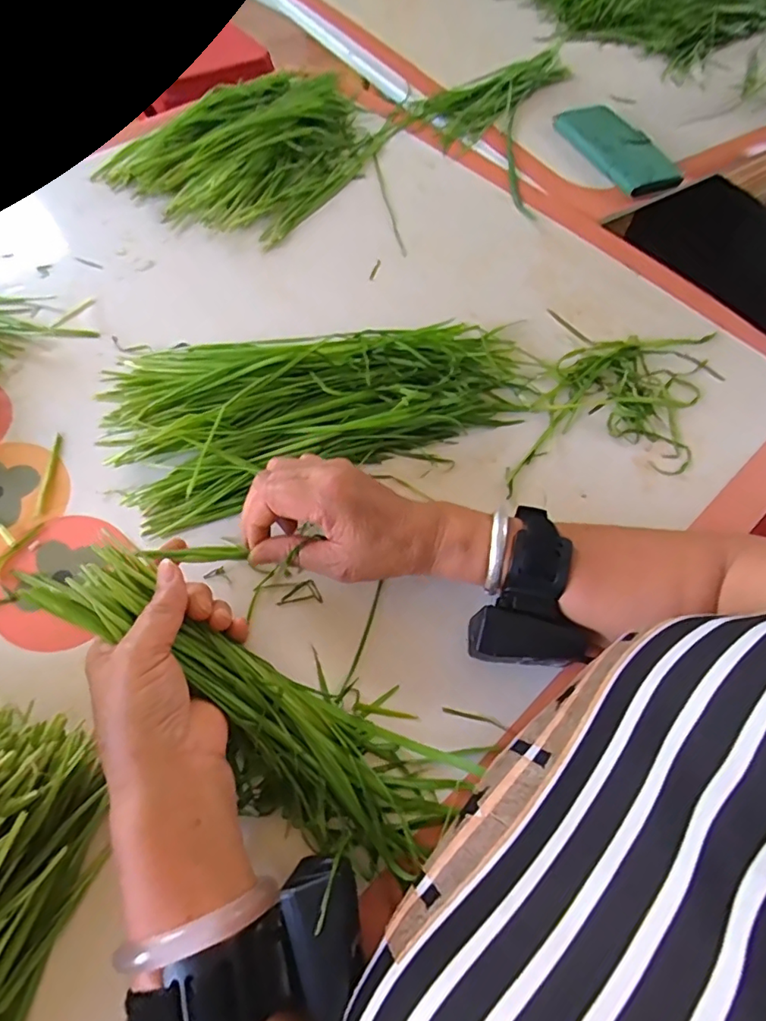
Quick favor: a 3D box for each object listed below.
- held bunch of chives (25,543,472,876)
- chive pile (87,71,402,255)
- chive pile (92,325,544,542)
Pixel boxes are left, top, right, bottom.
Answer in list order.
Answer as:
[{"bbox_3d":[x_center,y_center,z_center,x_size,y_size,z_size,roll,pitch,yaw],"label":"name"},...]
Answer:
[{"bbox_3d":[-0.070,0.105,0.318,0.256,0.041,0.095,40,65,-1],"label":"held bunch of chives"},{"bbox_3d":[-0.134,-0.429,0.617,0.224,0.027,0.312,30,64,12],"label":"chive pile"},{"bbox_3d":[-0.039,-0.099,0.440,0.350,0.041,0.152,-16,64,-12],"label":"chive pile"}]

